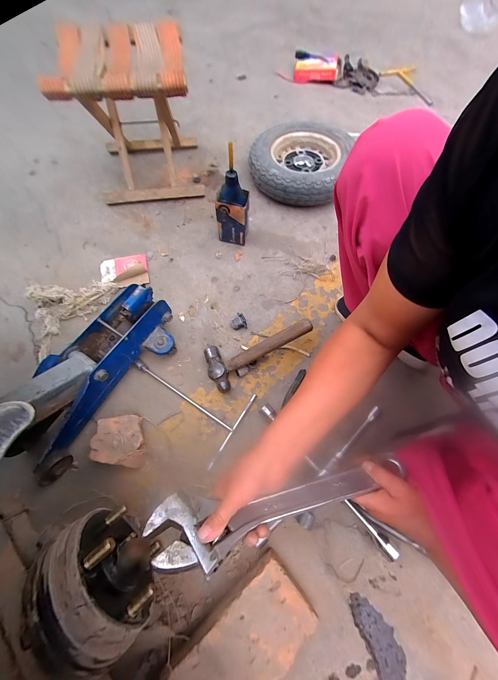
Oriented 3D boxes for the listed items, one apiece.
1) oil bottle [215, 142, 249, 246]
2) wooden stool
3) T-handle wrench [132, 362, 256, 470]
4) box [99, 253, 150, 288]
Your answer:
[{"bbox_3d":[-0.042,-0.339,0.638,0.085,0.210,0.060,4,68,0],"label":"oil bottle"},{"bbox_3d":[-0.307,-0.615,0.683,0.300,0.331,0.266,-5,69,-3],"label":"wooden stool"},{"bbox_3d":[-0.141,0.120,0.549,0.267,0.013,0.166,32,71,11],"label":"T-handle wrench"},{"bbox_3d":[-0.336,-0.190,0.670,0.118,0.026,0.098,-11,69,-6],"label":"box"}]

